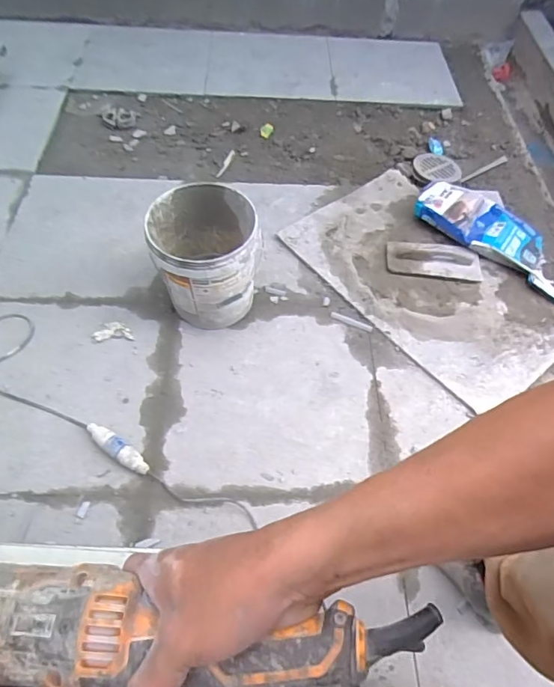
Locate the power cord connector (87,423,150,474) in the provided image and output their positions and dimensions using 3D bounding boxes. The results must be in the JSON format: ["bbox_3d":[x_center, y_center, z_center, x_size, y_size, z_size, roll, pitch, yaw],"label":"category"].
[{"bbox_3d":[-0.395,0.259,1.196,0.194,0.045,0.046,32,60,17],"label":"power cord connector"}]

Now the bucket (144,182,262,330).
[{"bbox_3d":[-0.199,-0.237,1.385,0.279,0.318,0.292,2,56,-3],"label":"bucket"}]

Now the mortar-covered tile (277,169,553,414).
[{"bbox_3d":[0.497,-0.215,1.601,0.551,0.029,0.905,-37,70,-17],"label":"mortar-covered tile"}]

